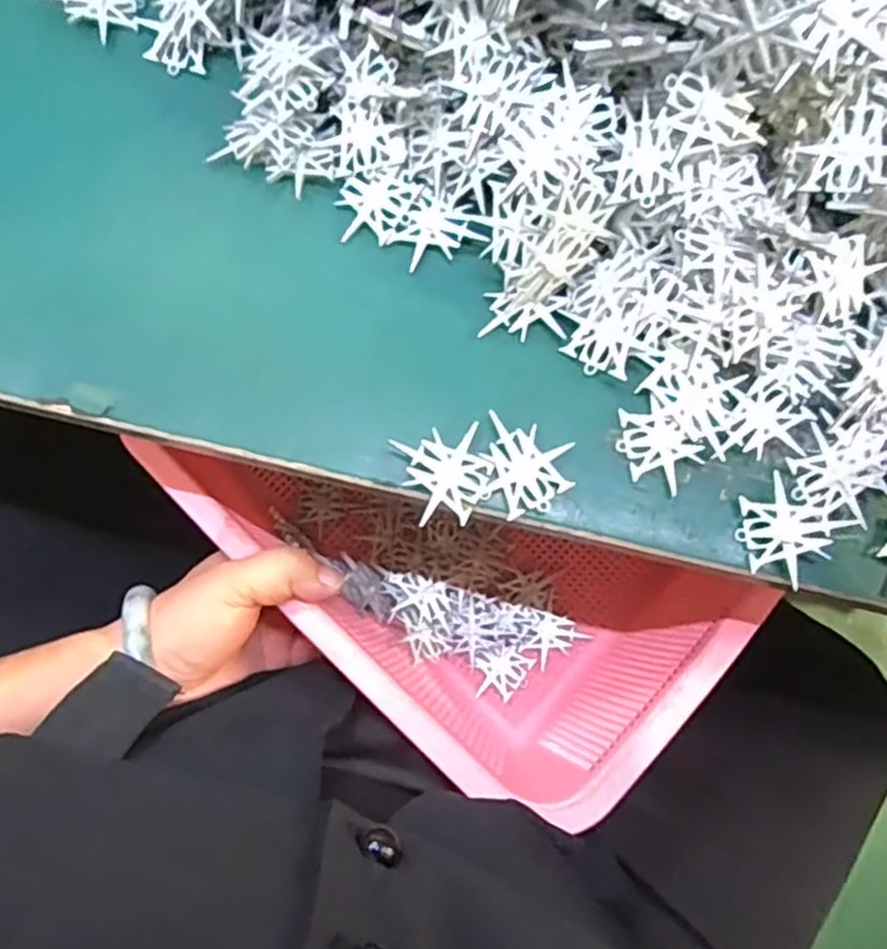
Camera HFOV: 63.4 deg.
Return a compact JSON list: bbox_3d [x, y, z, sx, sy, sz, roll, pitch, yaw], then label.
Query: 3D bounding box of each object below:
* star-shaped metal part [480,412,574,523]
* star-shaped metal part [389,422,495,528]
[{"bbox_3d":[0.032,-0.004,0.272,0.032,0.007,0.038,-12,80,-4],"label":"star-shaped metal part"},{"bbox_3d":[0.002,0.001,0.268,0.032,0.009,0.033,-17,80,-5],"label":"star-shaped metal part"}]

